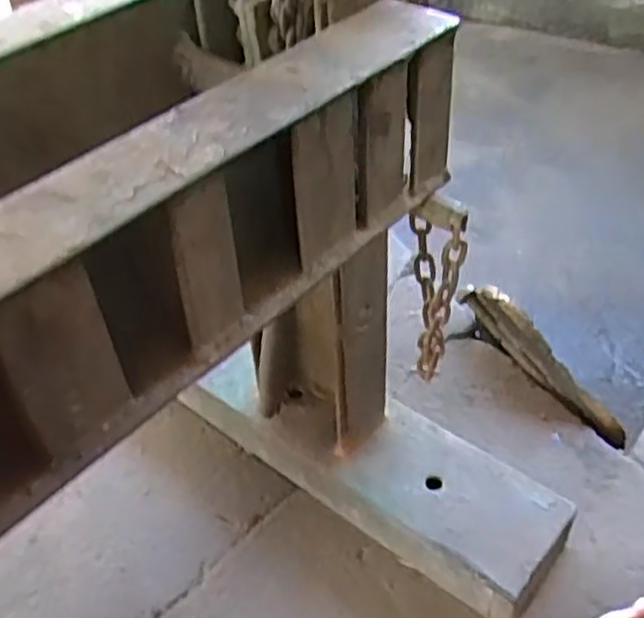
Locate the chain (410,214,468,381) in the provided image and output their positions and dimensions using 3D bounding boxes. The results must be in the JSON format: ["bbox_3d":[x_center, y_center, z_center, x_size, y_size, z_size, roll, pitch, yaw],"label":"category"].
[{"bbox_3d":[0.092,-0.003,0.617,0.039,0.190,0.033,3,43,7],"label":"chain"}]

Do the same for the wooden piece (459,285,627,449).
[{"bbox_3d":[0.271,0.052,0.937,0.027,0.079,0.263,-25,46,-22],"label":"wooden piece"}]

